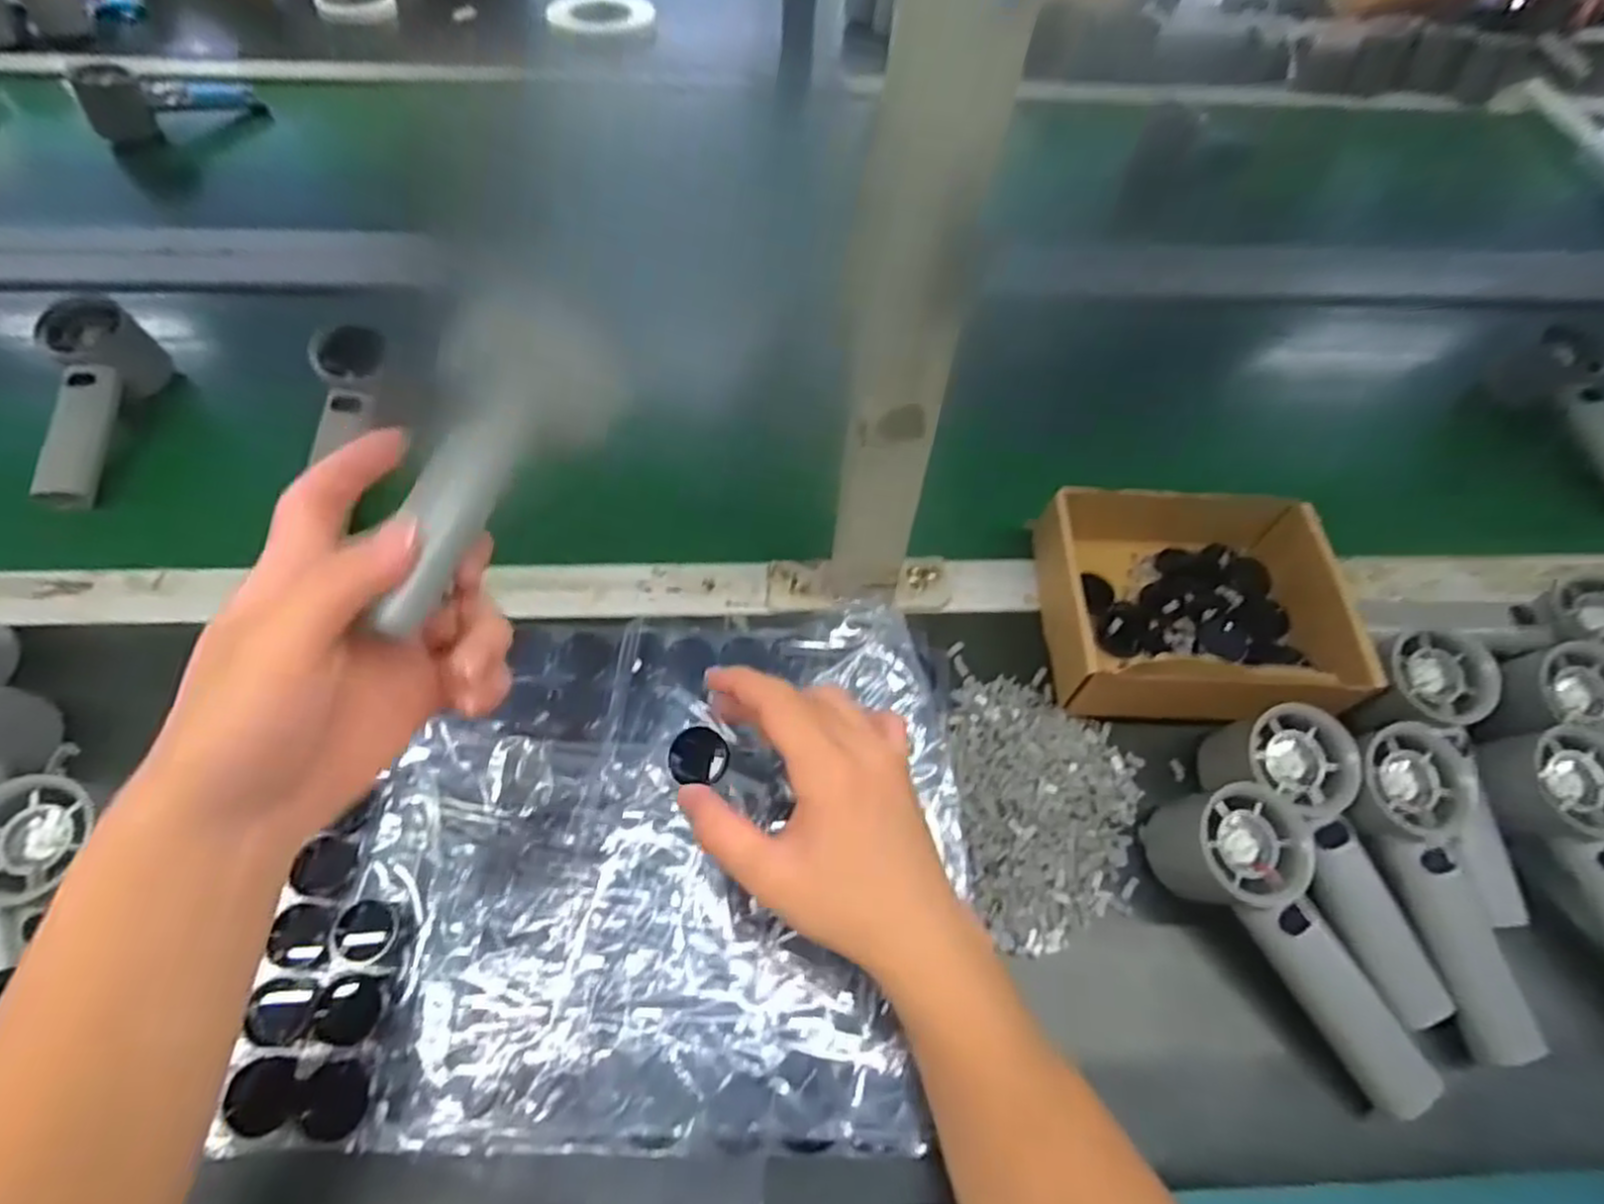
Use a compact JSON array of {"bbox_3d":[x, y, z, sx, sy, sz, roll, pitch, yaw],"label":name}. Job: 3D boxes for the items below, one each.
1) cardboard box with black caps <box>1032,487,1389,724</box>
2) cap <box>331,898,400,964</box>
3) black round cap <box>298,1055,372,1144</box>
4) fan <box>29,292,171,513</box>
[{"bbox_3d":[0.238,-0.005,0.457,0.164,0.067,0.152,0,56,-2],"label":"cardboard box with black caps"},{"bbox_3d":[-0.209,0.160,0.359,0.027,0.011,0.027,1,56,-2],"label":"cap"},{"bbox_3d":[-0.208,0.221,0.332,0.027,0.007,0.032,24,59,13],"label":"black round cap"},{"bbox_3d":[-0.515,-0.137,0.536,0.047,0.057,0.155,0,73,-2],"label":"fan"}]

